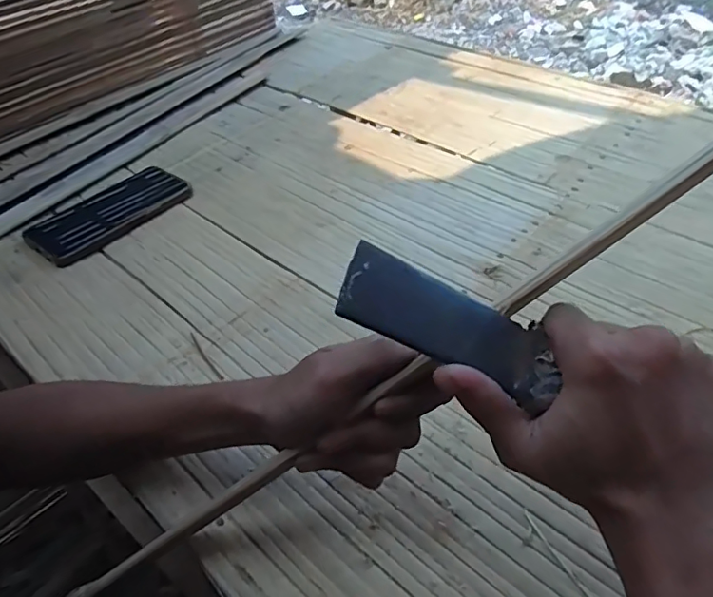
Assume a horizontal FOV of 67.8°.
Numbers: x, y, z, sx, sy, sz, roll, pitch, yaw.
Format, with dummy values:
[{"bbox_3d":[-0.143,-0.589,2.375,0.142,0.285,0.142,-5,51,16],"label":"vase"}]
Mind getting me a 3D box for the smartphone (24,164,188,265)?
[{"bbox_3d":[-0.272,-0.096,0.588,0.088,0.009,0.169,29,54,30],"label":"smartphone"}]

